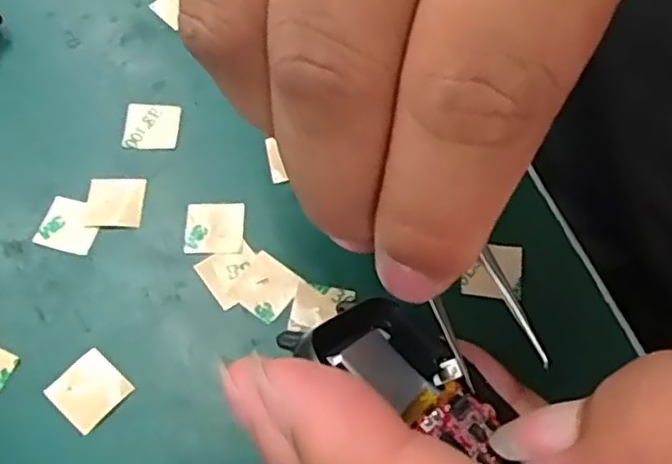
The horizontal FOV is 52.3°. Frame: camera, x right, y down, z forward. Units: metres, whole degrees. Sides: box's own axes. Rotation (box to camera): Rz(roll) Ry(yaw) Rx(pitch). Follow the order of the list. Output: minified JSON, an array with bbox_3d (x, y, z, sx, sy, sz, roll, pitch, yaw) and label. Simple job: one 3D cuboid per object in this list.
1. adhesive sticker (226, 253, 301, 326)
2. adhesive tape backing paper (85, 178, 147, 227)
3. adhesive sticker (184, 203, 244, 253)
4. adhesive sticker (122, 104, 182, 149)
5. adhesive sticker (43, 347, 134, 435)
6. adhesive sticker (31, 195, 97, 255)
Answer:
[{"bbox_3d":[-0.018,0.014,0.176,0.015,0.004,0.015,35,68,15],"label":"adhesive sticker"},{"bbox_3d":[-0.060,-0.008,0.187,0.015,0.004,0.015,-1,64,-1],"label":"adhesive tape backing paper"},{"bbox_3d":[-0.033,-0.002,0.182,0.015,0.004,0.014,-3,62,-1],"label":"adhesive sticker"},{"bbox_3d":[-0.054,-0.031,0.199,0.016,0.004,0.015,2,65,-5],"label":"adhesive sticker"},{"bbox_3d":[-0.059,0.037,0.162,0.016,0.004,0.015,38,69,18],"label":"adhesive sticker"},{"bbox_3d":[-0.071,-0.002,0.184,0.015,0.004,0.015,14,65,6],"label":"adhesive sticker"}]

